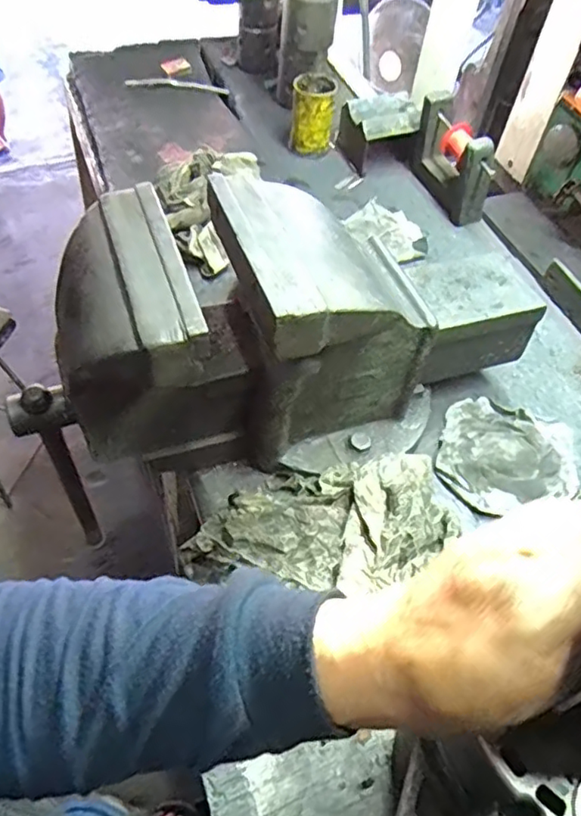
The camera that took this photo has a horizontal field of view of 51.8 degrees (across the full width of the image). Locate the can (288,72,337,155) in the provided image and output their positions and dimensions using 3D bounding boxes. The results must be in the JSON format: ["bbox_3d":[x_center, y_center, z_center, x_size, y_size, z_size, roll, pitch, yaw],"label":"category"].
[{"bbox_3d":[0.039,-0.516,1.056,0.076,0.104,0.082,3,54,-4],"label":"can"}]

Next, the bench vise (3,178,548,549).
[{"bbox_3d":[0.002,-0.089,0.621,0.560,0.238,0.193,-19,58,-18],"label":"bench vise"}]

